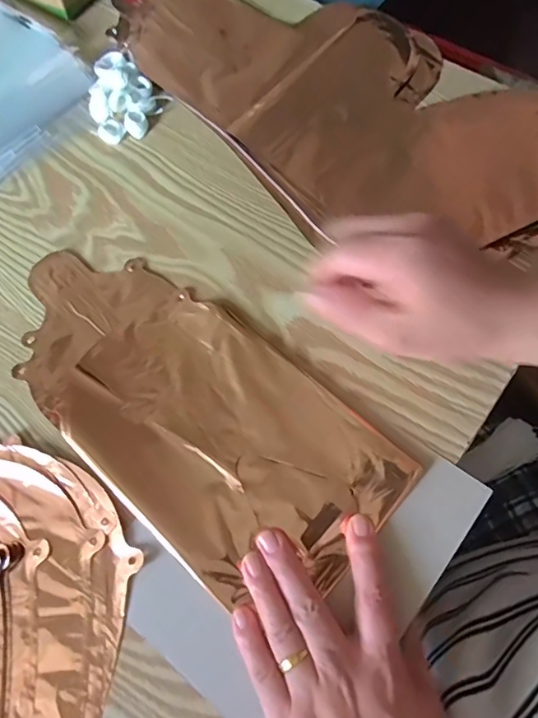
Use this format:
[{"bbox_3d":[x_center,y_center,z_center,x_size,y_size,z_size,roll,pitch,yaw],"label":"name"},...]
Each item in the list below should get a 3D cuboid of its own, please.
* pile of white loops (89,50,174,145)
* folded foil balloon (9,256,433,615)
[{"bbox_3d":[-0.133,-0.230,0.440,0.063,0.017,0.093,-35,71,-10],"label":"pile of white loops"},{"bbox_3d":[-0.060,0.026,0.341,0.288,0.011,0.138,40,75,16],"label":"folded foil balloon"}]

